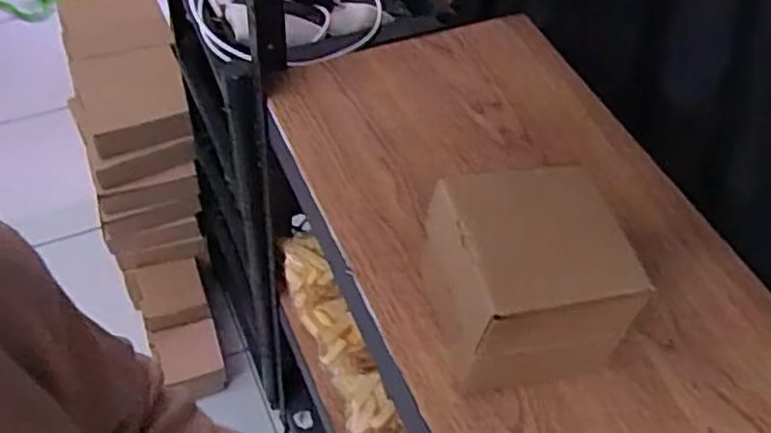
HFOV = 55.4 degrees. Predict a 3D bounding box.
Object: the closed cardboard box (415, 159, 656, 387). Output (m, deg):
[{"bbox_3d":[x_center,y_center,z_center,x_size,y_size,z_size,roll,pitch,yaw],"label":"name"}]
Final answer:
[{"bbox_3d":[0.094,0.041,0.512,0.117,0.114,0.119,-12,54,-13],"label":"closed cardboard box"}]

